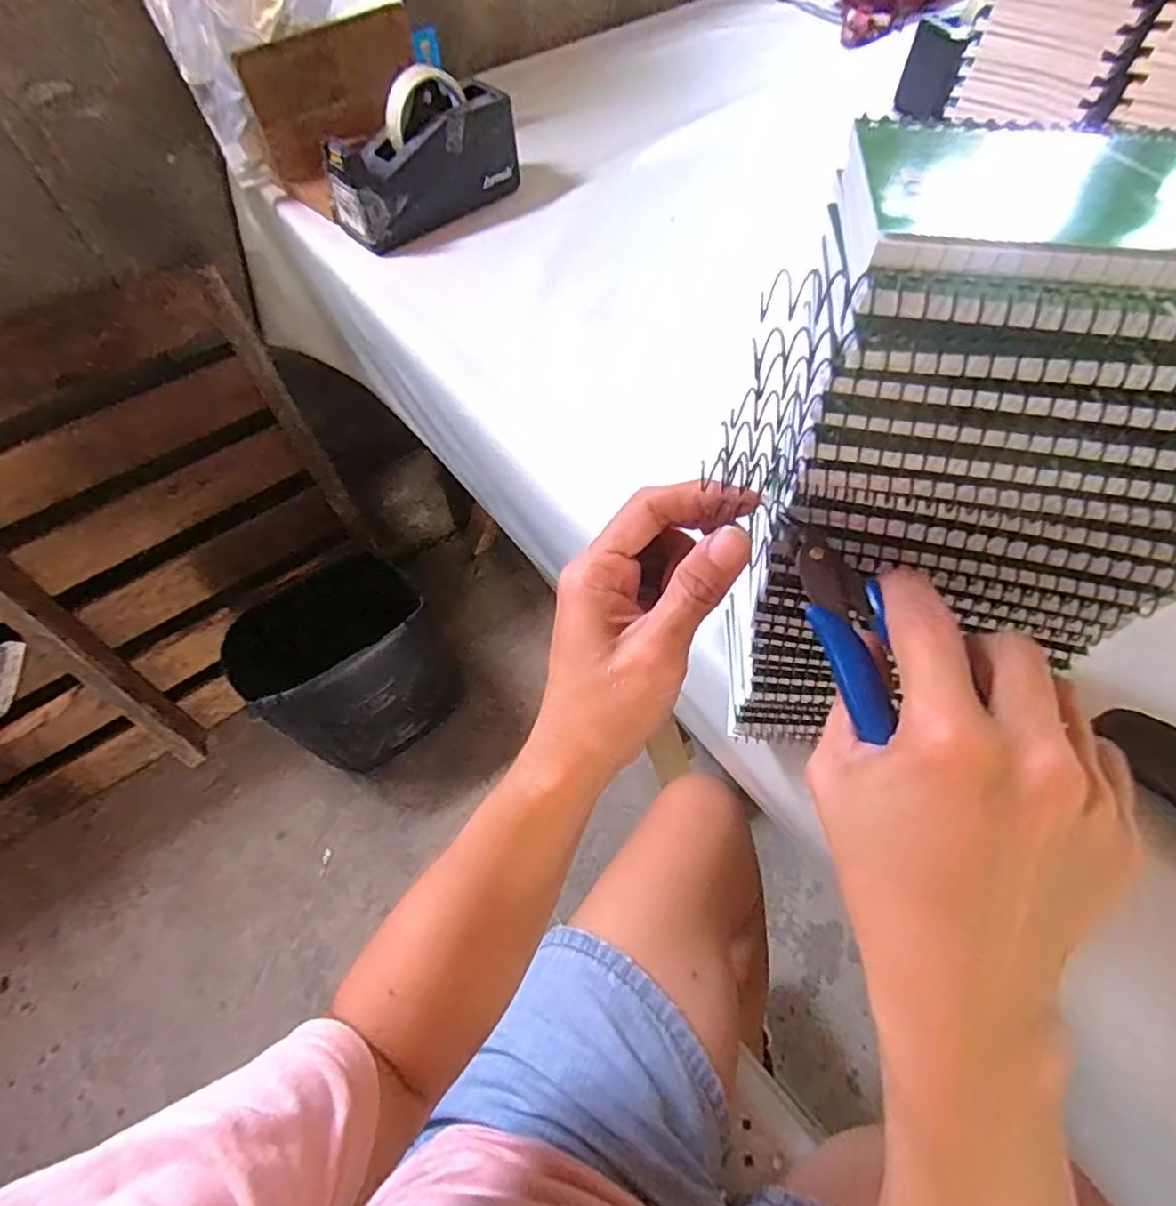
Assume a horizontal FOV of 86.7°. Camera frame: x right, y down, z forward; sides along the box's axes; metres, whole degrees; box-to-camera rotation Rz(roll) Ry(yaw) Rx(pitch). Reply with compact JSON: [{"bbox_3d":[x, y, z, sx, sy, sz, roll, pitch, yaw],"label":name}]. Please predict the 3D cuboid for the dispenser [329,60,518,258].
[{"bbox_3d":[-0.172,-0.471,0.661,0.205,0.116,0.066,-38,64,-19],"label":"dispenser"}]

